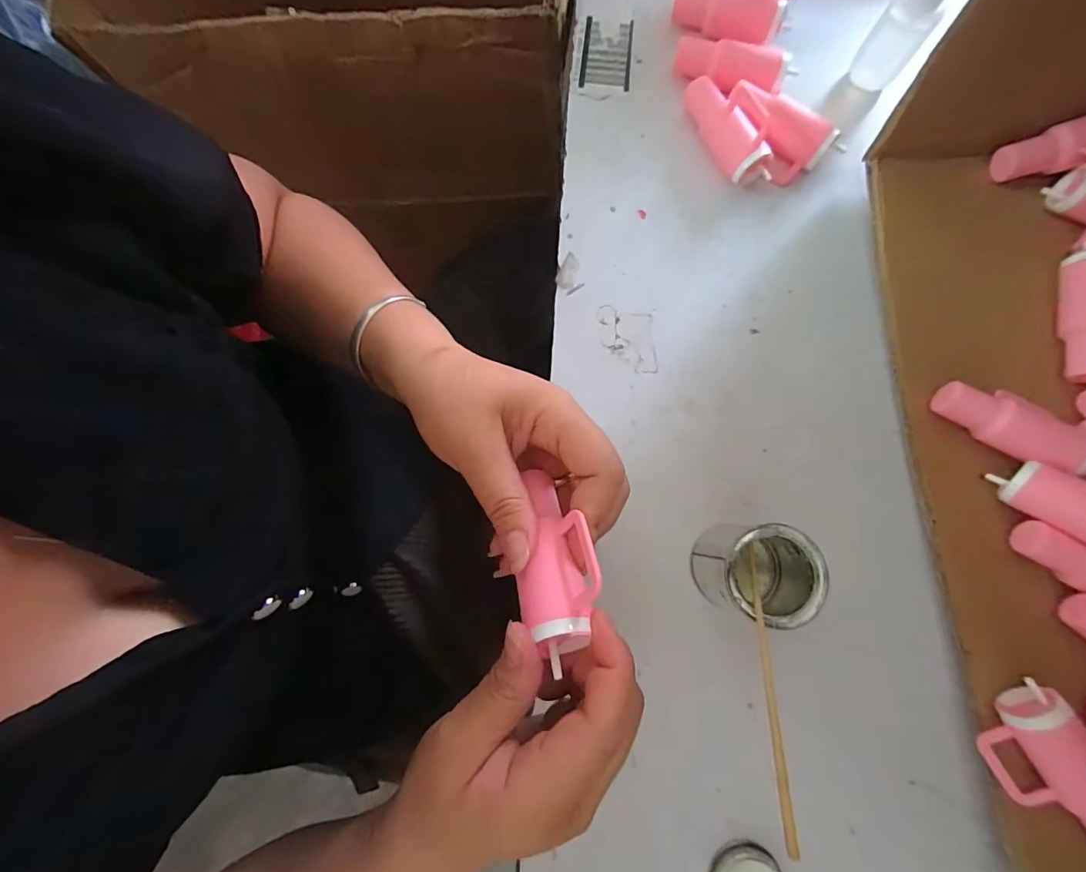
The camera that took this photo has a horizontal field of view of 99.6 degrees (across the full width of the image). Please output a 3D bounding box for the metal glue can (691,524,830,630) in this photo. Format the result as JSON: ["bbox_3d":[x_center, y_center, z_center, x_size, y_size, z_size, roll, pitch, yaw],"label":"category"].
[{"bbox_3d":[0.121,0.077,0.263,0.051,0.062,0.050,0,79,1],"label":"metal glue can"}]

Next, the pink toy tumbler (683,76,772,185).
[{"bbox_3d":[0.135,-0.227,0.334,0.026,0.035,0.087,-26,80,-3],"label":"pink toy tumbler"}]

